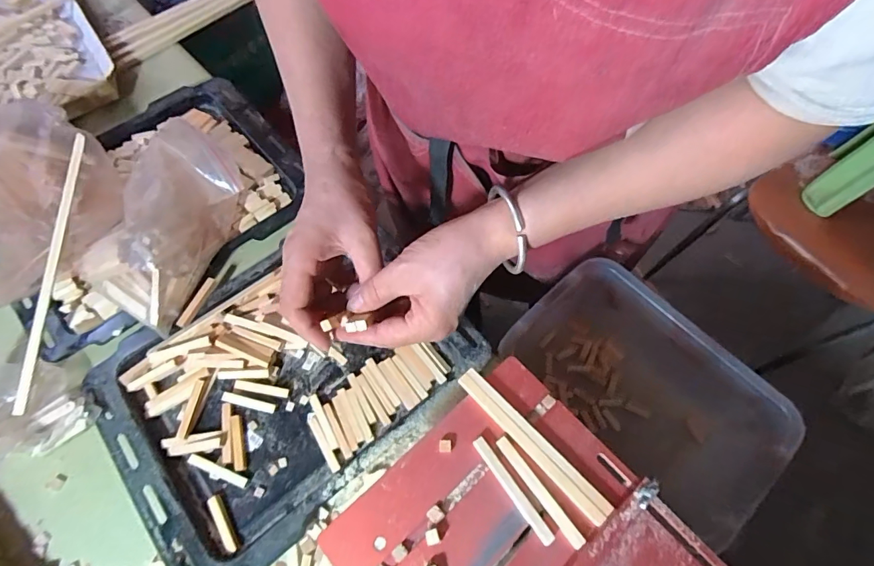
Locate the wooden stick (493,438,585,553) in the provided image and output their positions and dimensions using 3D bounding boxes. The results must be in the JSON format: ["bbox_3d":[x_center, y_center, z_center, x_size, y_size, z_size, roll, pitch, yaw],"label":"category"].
[{"bbox_3d":[0.073,0.148,0.317,0.011,0.005,0.085,-34,70,-15],"label":"wooden stick"}]

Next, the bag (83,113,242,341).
[{"bbox_3d":[-0.285,-0.060,0.476,0.103,0.108,0.186,29,68,12],"label":"bag"}]

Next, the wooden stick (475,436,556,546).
[{"bbox_3d":[0.053,0.146,0.316,0.011,0.007,0.080,-32,69,-15],"label":"wooden stick"}]

